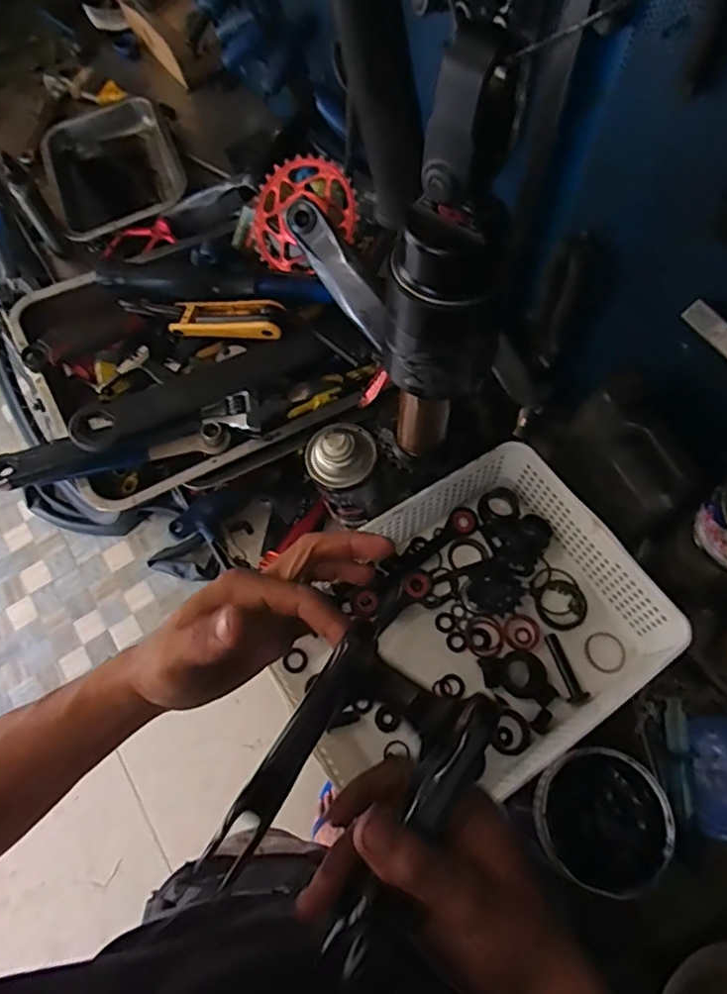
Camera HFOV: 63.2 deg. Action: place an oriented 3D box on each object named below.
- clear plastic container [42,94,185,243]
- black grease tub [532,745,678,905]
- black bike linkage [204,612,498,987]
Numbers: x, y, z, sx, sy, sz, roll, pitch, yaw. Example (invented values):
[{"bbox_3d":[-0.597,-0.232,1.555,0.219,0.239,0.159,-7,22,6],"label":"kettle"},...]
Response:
[{"bbox_3d":[-0.375,-0.476,0.910,0.190,0.092,0.268,-23,67,-8],"label":"clear plastic container"},{"bbox_3d":[0.190,0.263,0.485,0.102,0.067,0.098,-1,66,2],"label":"black grease tub"},{"bbox_3d":[-0.004,0.152,0.308,0.093,0.046,0.144,31,71,15],"label":"black bike linkage"}]

